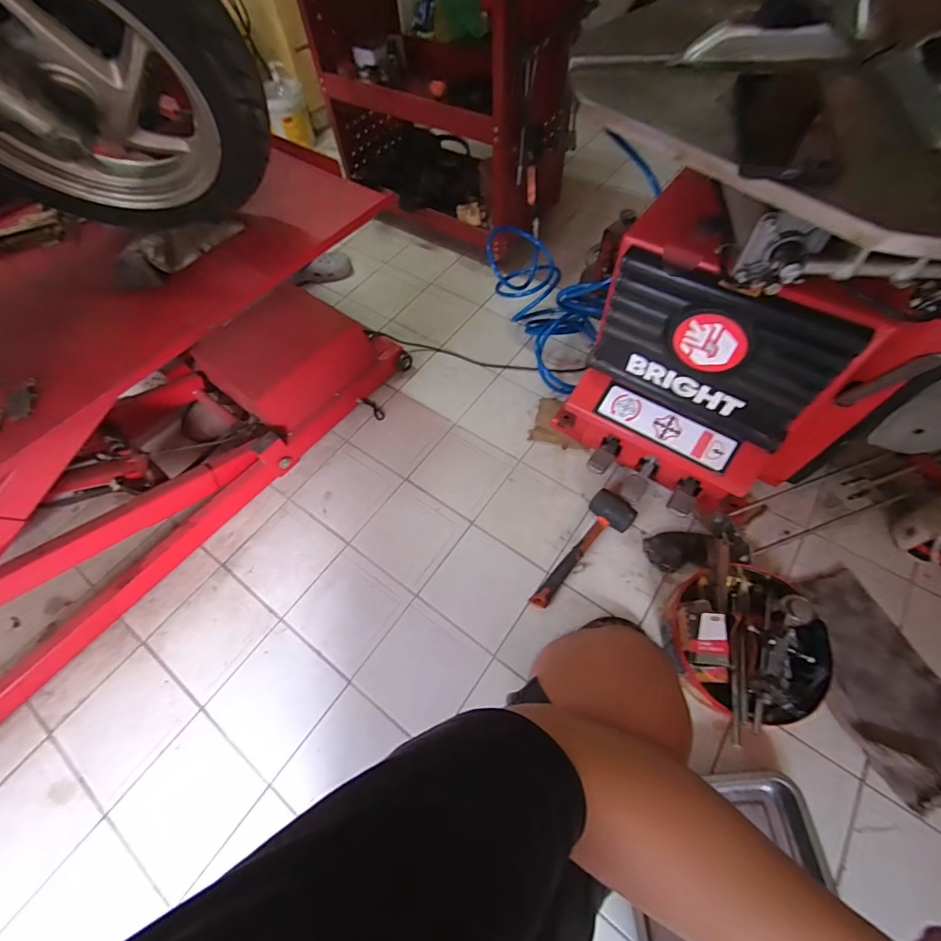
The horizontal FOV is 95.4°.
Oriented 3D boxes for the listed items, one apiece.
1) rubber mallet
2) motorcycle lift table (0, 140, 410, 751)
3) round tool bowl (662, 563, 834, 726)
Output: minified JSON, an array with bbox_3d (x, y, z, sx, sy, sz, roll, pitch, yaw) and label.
[{"bbox_3d":[0.239,0.172,0.890,0.094,0.052,0.284,32,67,19],"label":"rubber mallet"},{"bbox_3d":[-0.884,0.112,0.733,0.510,0.486,1.729,31,67,19],"label":"motorcycle lift table"},{"bbox_3d":[0.497,0.301,0.770,0.248,0.119,0.256,-1,61,2],"label":"round tool bowl"}]

